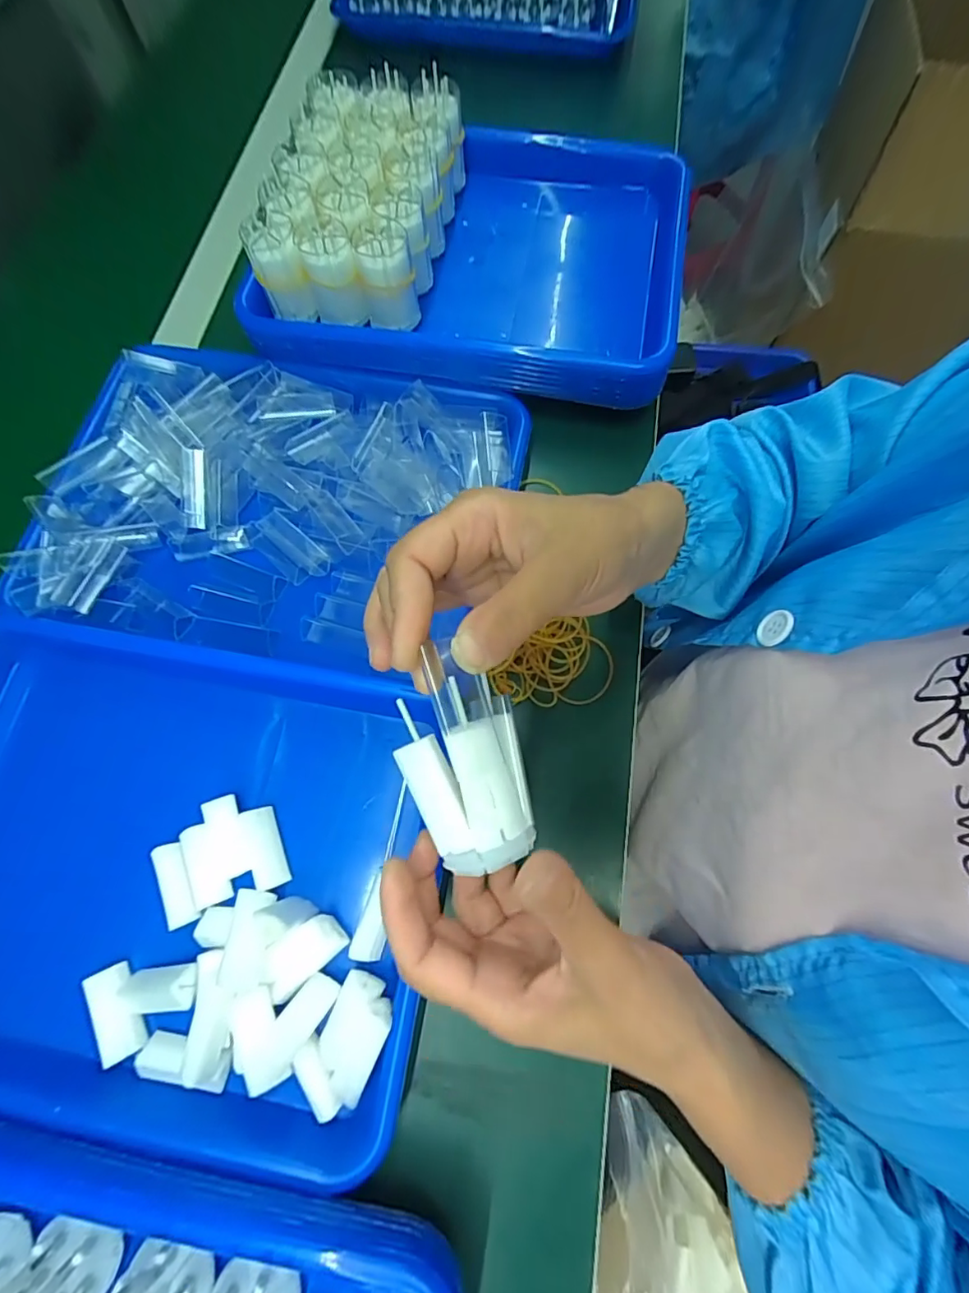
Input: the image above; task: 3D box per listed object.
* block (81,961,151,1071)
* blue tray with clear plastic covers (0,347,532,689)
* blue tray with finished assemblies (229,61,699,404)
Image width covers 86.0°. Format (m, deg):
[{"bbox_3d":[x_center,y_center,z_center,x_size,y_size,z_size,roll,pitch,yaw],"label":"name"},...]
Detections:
[{"bbox_3d":[-0.200,0.198,0.281,0.018,0.012,0.045,-29,73,-8],"label":"block"},{"bbox_3d":[-0.145,-0.107,0.368,0.314,0.038,0.231,10,72,5],"label":"blue tray with clear plastic covers"},{"bbox_3d":[-0.010,-0.326,0.405,0.303,0.070,0.246,8,72,4],"label":"blue tray with finished assemblies"}]

